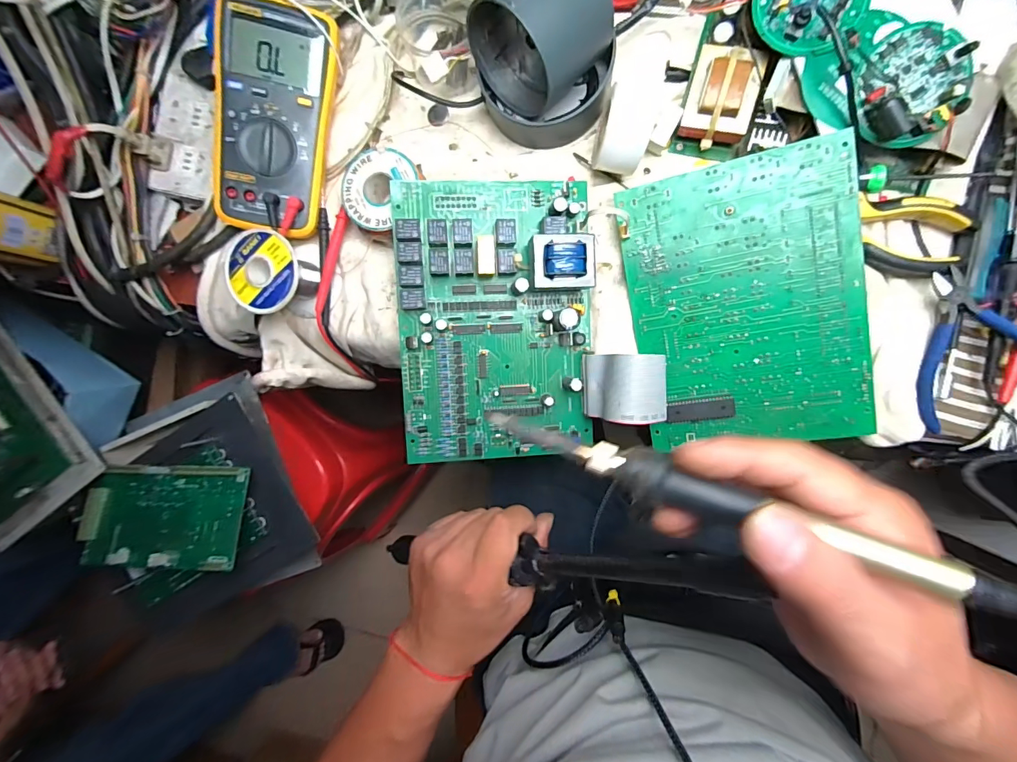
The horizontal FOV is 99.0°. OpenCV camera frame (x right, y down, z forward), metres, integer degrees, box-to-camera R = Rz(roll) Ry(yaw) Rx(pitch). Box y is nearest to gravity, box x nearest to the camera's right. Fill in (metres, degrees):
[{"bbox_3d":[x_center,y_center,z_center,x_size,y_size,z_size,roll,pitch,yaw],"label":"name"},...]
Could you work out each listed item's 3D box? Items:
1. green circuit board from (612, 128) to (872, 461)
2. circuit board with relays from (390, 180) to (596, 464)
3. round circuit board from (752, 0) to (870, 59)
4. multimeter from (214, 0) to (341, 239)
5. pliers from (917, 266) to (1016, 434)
[{"bbox_3d":[0.178,-0.055,0.330,0.156,0.011,0.212,-8,99,19],"label":"green circuit board"},{"bbox_3d":[-0.009,-0.045,0.346,0.159,0.042,0.228,-2,96,-7],"label":"circuit board with relays"},{"bbox_3d":[0.209,-0.264,0.292,0.067,0.028,0.078,38,96,5],"label":"round circuit board"},{"bbox_3d":[-0.199,-0.217,0.367,0.089,0.038,0.174,11,99,-12],"label":"multimeter"},{"bbox_3d":[0.332,-0.026,0.313,0.078,0.023,0.111,-26,88,7],"label":"pliers"}]

